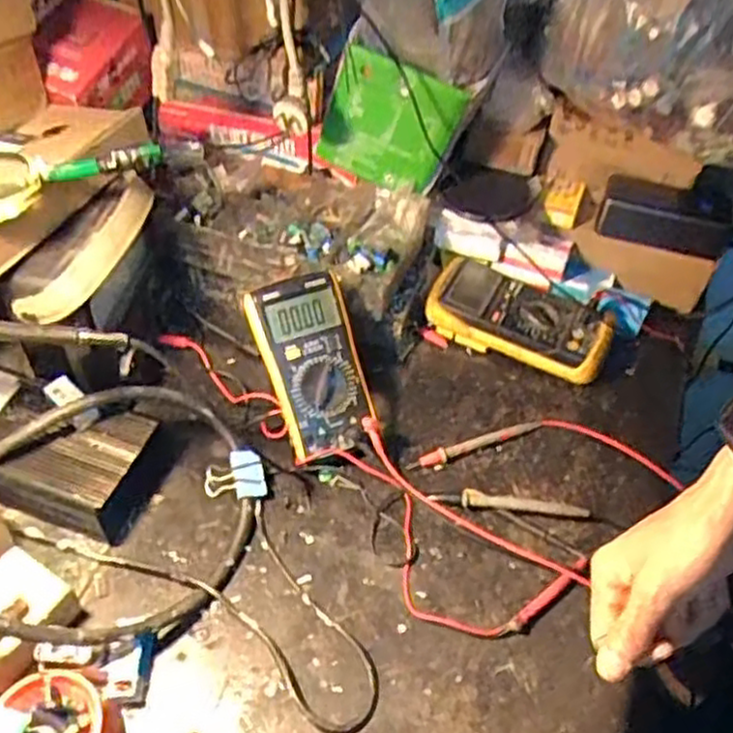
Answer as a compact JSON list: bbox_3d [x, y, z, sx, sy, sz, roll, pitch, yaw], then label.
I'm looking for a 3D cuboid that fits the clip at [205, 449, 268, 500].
[{"bbox_3d":[-0.117,0.096,0.674,0.054,0.018,0.042,-7,89,1],"label":"clip"}]

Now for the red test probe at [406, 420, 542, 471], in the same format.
[{"bbox_3d":[0.104,0.073,0.717,0.140,0.008,0.017,-18,51,-18],"label":"red test probe"}]

